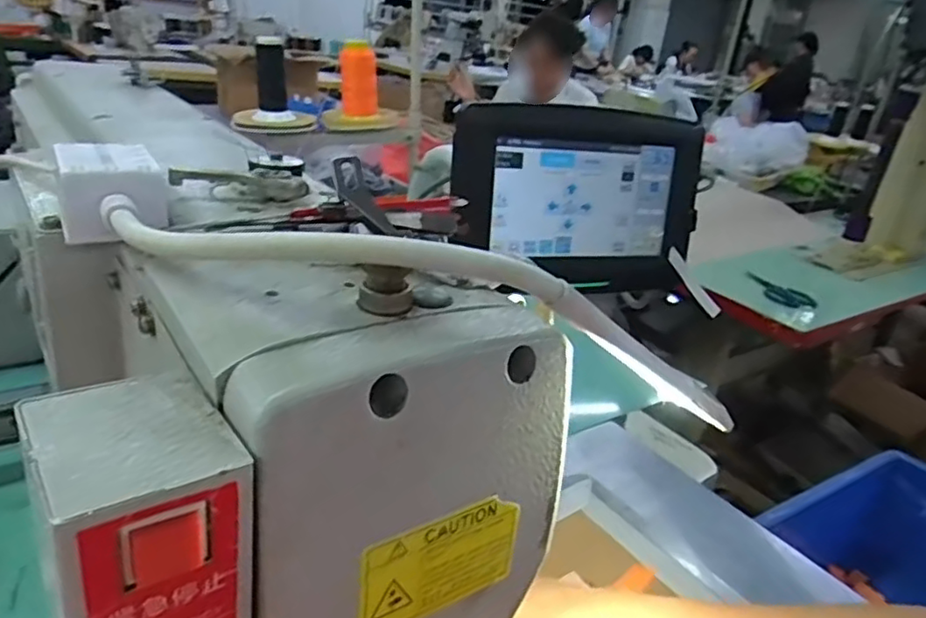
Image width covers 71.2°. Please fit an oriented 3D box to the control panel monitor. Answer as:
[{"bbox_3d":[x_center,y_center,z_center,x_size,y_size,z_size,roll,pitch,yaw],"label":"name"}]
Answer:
[{"bbox_3d":[0.089,-0.084,0.496,0.198,0.133,0.034,1,25,-17],"label":"control panel monitor"}]

